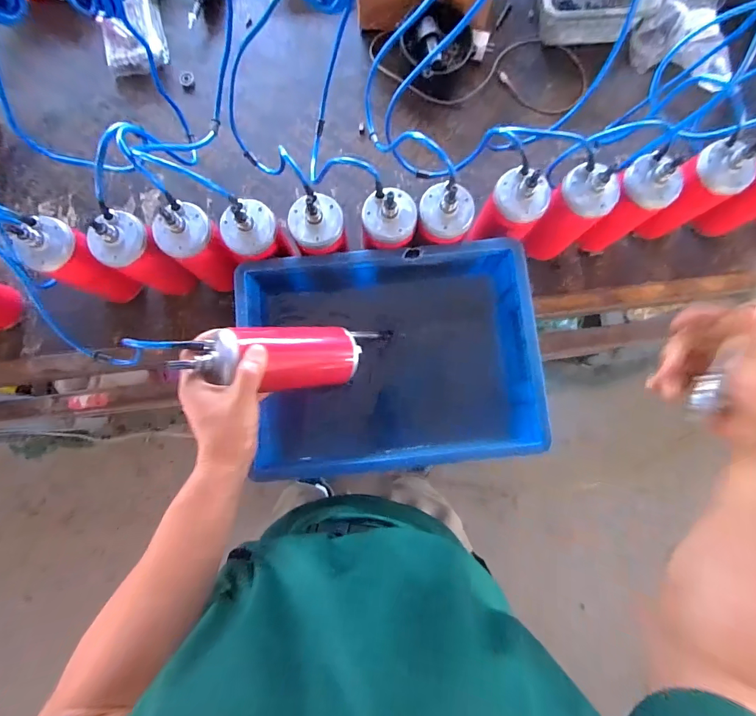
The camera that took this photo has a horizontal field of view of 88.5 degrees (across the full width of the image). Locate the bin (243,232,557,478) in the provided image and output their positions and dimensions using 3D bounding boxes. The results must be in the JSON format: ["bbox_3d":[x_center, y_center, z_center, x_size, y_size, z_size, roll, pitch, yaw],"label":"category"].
[{"bbox_3d":[0.015,-0.001,0.582,0.400,0.122,0.294,-4,83,0],"label":"bin"}]

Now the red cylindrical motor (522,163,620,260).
[{"bbox_3d":[0.284,-0.212,0.594,0.069,0.190,0.074,0,83,1],"label":"red cylindrical motor"}]

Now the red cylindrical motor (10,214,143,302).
[{"bbox_3d":[-0.431,-0.139,0.573,0.074,0.168,0.071,0,83,1],"label":"red cylindrical motor"}]

